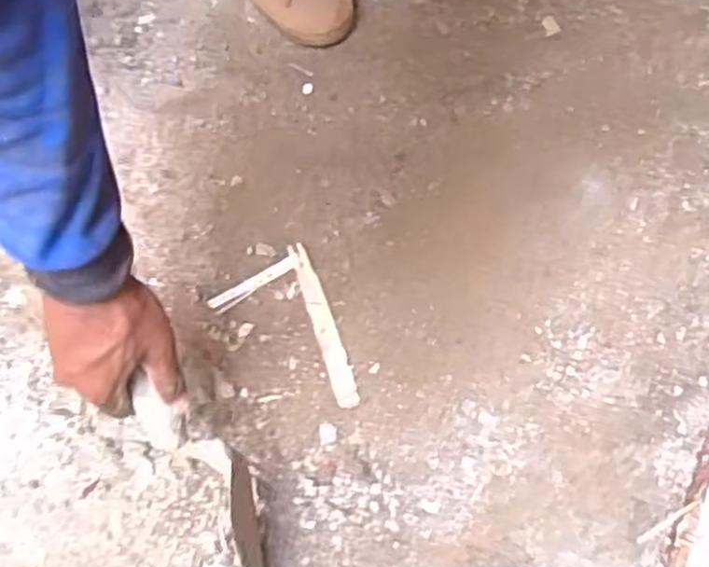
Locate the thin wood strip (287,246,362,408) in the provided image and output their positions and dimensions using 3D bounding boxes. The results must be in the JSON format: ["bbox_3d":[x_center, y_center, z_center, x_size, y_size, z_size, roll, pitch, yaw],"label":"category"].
[{"bbox_3d":[-0.026,0.035,0.647,0.020,0.004,0.148,-18,77,-4],"label":"thin wood strip"}]

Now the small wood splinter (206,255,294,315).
[{"bbox_3d":[-0.091,-0.001,0.657,0.082,0.005,0.015,-30,73,-9],"label":"small wood splinter"}]

